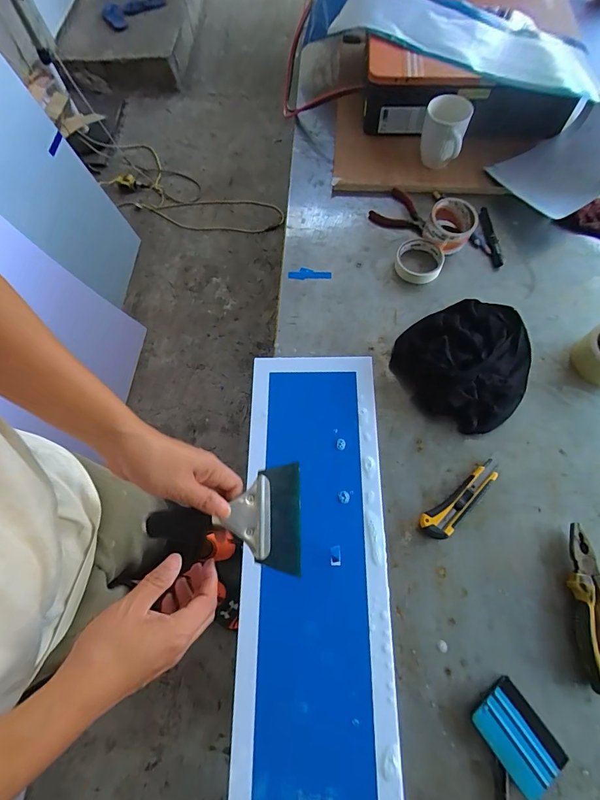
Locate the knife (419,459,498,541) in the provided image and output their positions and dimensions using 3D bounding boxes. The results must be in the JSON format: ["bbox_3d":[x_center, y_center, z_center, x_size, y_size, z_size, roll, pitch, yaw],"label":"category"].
[{"bbox_3d":[0.234,0.146,0.556,0.143,0.018,0.039,-36,71,-12],"label":"knife"}]

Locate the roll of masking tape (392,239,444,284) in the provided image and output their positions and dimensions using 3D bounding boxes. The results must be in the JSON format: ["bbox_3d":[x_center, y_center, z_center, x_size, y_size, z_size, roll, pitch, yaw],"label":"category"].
[{"bbox_3d":[0.221,-0.259,0.721,0.087,0.027,0.080,-1,68,2],"label":"roll of masking tape"}]

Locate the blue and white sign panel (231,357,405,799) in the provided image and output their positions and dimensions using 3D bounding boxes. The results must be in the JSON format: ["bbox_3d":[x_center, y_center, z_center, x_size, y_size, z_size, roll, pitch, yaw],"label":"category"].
[{"bbox_3d":[0.018,0.337,0.490,0.196,0.012,0.870,-1,68,2],"label":"blue and white sign panel"}]

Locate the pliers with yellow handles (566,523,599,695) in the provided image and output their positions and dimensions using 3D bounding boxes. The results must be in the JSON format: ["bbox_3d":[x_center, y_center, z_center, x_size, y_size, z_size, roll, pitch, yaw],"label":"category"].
[{"bbox_3d":[0.379,0.263,0.499,0.048,0.027,0.188,0,68,2],"label":"pliers with yellow handles"}]

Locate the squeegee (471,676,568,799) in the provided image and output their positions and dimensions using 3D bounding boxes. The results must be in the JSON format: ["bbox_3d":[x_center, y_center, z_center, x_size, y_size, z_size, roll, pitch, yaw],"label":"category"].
[{"bbox_3d":[0.257,0.397,0.455,0.069,0.017,0.097,-33,70,-11],"label":"squeegee"}]

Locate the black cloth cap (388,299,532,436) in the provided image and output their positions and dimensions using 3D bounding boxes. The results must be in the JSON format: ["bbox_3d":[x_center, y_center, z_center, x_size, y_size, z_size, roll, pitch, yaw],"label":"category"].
[{"bbox_3d":[0.284,-0.074,0.630,0.236,0.055,0.208,-39,71,-13],"label":"black cloth cap"}]

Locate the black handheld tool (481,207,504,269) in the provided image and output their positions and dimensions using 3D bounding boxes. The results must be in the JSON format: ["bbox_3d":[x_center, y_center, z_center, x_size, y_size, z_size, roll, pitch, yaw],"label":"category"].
[{"bbox_3d":[0.367,-0.314,0.743,0.023,0.015,0.136,-7,67,0],"label":"black handheld tool"}]

